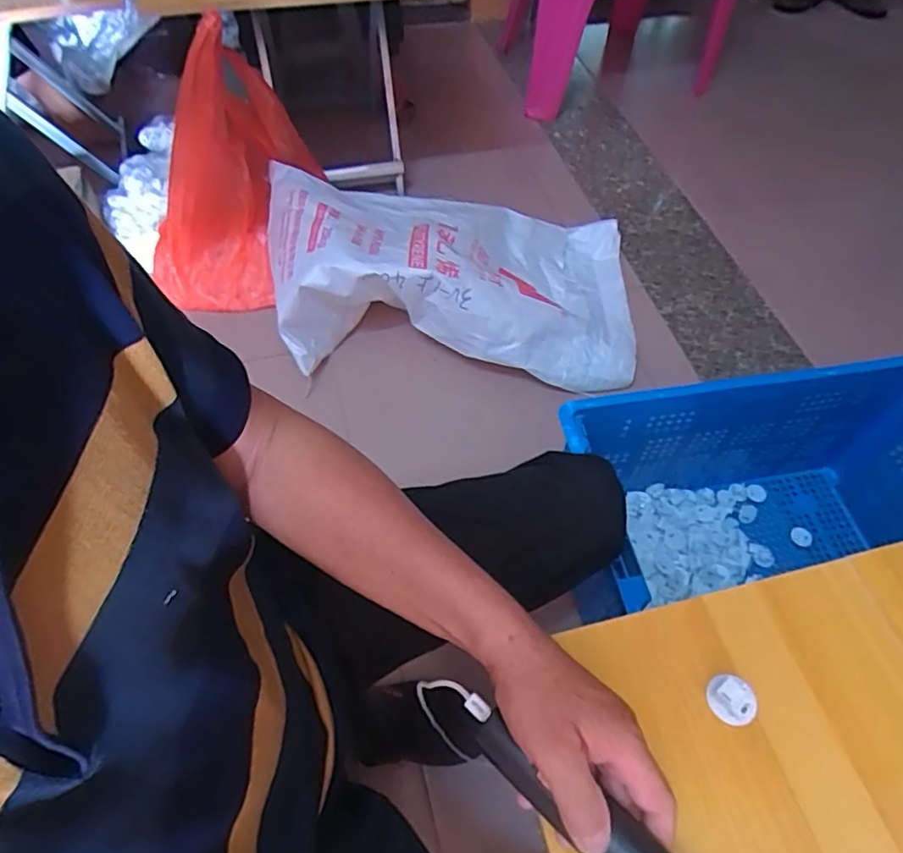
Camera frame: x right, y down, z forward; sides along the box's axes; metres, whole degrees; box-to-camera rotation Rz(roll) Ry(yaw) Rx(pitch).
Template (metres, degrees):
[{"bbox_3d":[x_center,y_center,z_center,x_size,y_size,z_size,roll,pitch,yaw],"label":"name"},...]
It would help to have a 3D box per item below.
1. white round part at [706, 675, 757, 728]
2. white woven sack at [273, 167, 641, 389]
[{"bbox_3d":[0.196,0.191,0.431,0.028,0.017,0.032,-26,61,-17],"label":"white round part"},{"bbox_3d":[0.008,-0.320,1.234,0.732,0.221,0.431,2,57,0],"label":"white woven sack"}]

